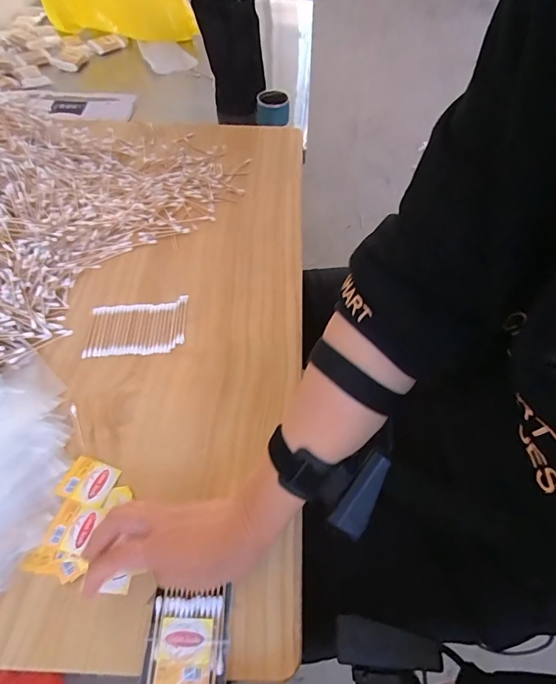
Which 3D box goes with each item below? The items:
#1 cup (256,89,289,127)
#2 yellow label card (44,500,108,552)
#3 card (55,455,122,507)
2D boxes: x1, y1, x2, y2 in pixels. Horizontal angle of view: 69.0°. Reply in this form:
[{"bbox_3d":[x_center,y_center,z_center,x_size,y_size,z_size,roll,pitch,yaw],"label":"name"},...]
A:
[{"bbox_3d":[-0.010,-0.474,0.825,0.066,0.050,0.074,2,57,-1],"label":"cup"},{"bbox_3d":[-0.178,0.162,0.355,0.040,0.005,0.038,10,56,5],"label":"yellow label card"},{"bbox_3d":[-0.176,0.130,0.379,0.046,0.004,0.039,17,46,4],"label":"card"}]

